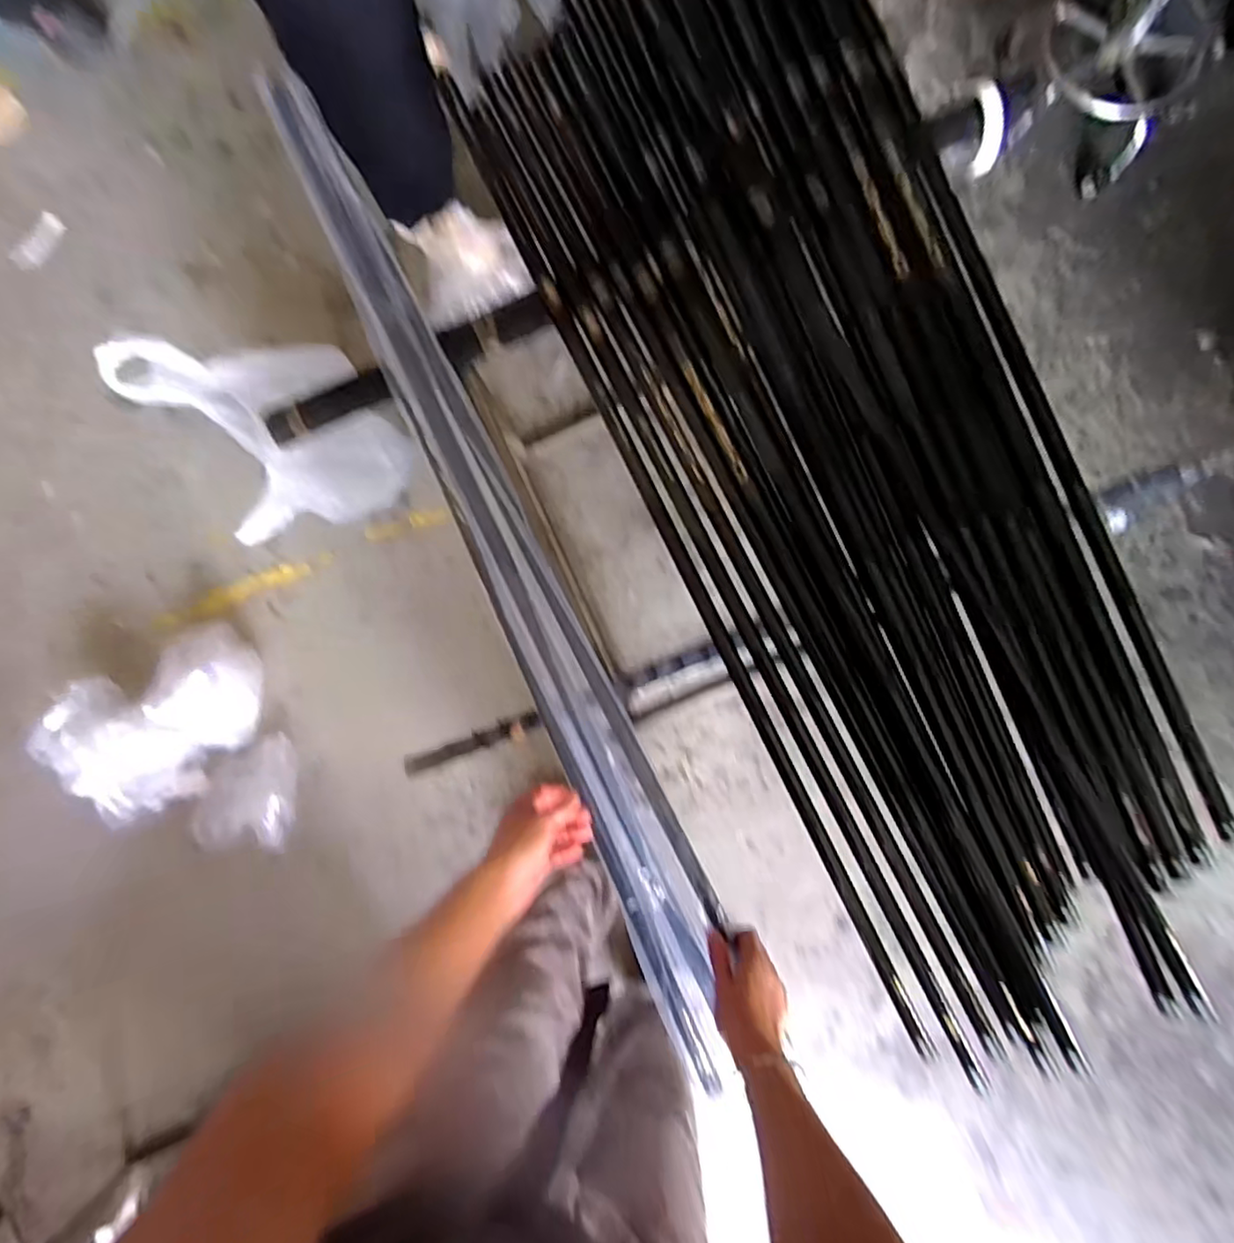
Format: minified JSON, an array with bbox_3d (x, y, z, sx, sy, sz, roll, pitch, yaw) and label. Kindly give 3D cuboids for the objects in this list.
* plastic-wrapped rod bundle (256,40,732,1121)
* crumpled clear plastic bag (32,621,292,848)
[{"bbox_3d":[-0.111,-0.067,0.680,0.099,0.045,1.121,-24,87,0],"label":"plastic-wrapped rod bundle"},{"bbox_3d":[-0.827,0.249,1.146,0.345,0.206,0.432,-16,87,1],"label":"crumpled clear plastic bag"}]

